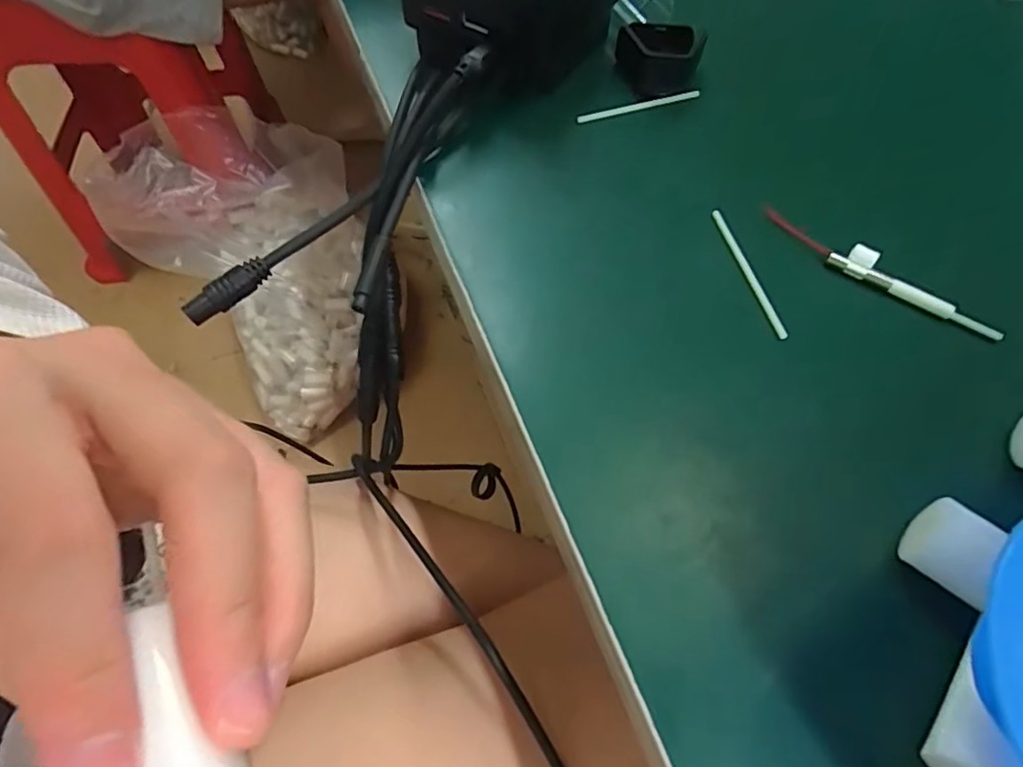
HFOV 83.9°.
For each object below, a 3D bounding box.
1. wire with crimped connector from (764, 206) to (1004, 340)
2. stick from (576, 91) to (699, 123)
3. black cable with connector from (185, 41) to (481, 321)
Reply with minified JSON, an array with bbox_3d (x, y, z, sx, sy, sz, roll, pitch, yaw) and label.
[{"bbox_3d":[0.132,-0.041,0.206,0.087,0.008,0.007,32,64,15],"label":"wire with crimped connector"},{"bbox_3d":[0.057,-0.124,0.254,0.060,0.004,0.004,-17,63,-11],"label":"stick"},{"bbox_3d":[-0.064,-0.076,0.225,0.010,0.019,0.153,40,81,19],"label":"black cable with connector"}]

